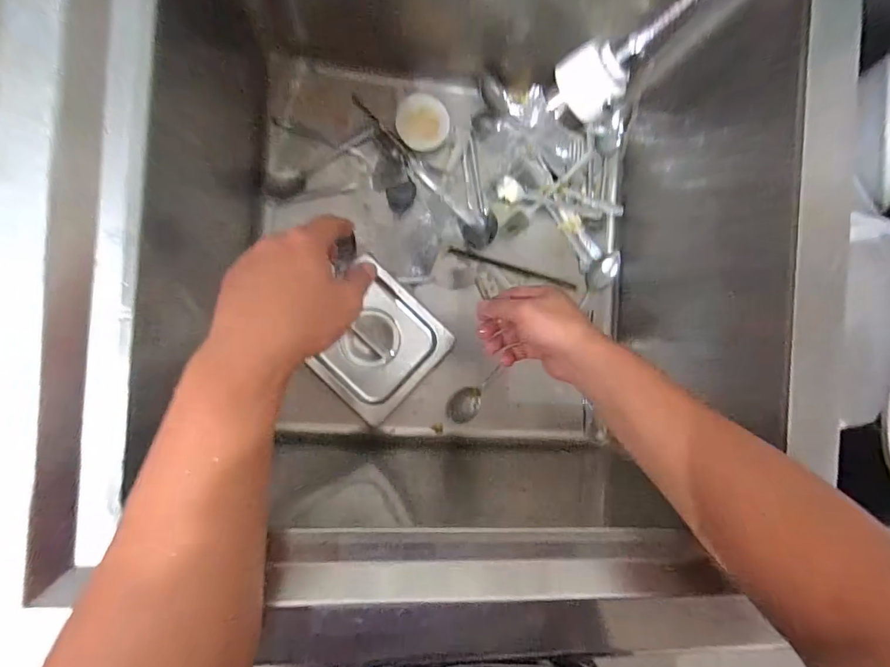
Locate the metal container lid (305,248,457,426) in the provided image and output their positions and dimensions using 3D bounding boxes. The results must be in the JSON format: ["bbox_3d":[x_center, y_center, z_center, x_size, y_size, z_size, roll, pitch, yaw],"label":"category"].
[{"bbox_3d":[-0.090,0.012,0.594,0.148,0.032,0.157,44,83,0],"label":"metal container lid"}]

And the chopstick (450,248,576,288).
[{"bbox_3d":[0.095,-0.091,0.641,0.186,0.007,0.009,15,87,-8],"label":"chopstick"}]

